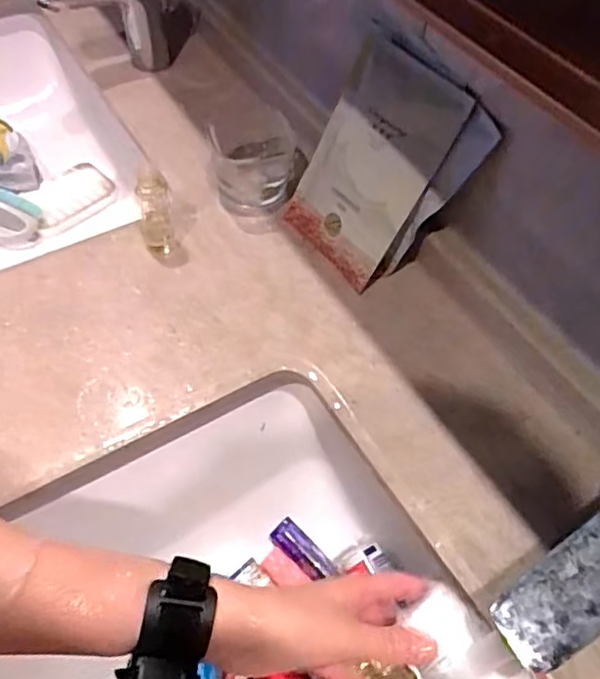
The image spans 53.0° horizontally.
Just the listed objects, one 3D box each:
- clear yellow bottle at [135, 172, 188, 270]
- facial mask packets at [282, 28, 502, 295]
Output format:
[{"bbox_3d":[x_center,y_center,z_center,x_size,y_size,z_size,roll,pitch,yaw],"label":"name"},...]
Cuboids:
[{"bbox_3d":[-0.129,-0.110,0.555,0.036,0.082,0.046,-13,56,-11],"label":"clear yellow bottle"},{"bbox_3d":[0.070,-0.150,0.541,0.040,0.194,0.147,-12,53,-43],"label":"facial mask packets"}]

